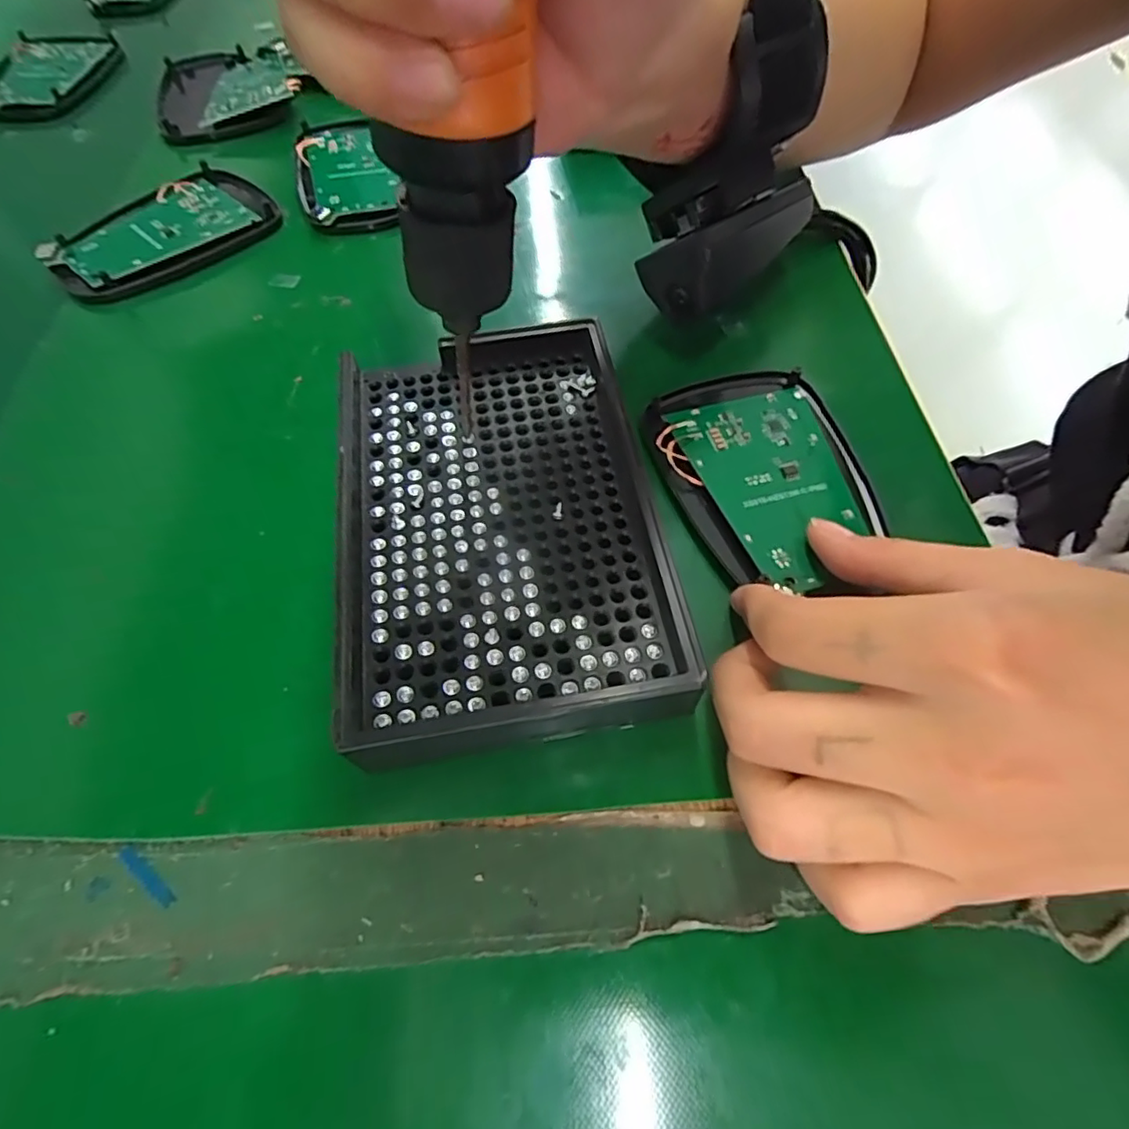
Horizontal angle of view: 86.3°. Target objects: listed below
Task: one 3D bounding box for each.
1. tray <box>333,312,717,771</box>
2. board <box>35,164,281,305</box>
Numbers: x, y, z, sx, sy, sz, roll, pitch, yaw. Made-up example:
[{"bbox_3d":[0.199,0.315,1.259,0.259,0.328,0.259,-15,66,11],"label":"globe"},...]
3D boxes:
[{"bbox_3d":[-0.020,-0.013,0.187,0.093,0.029,0.138,-12,61,-6],"label":"tray"},{"bbox_3d":[-0.184,-0.153,0.276,0.063,0.010,0.094,41,69,21],"label":"board"}]

